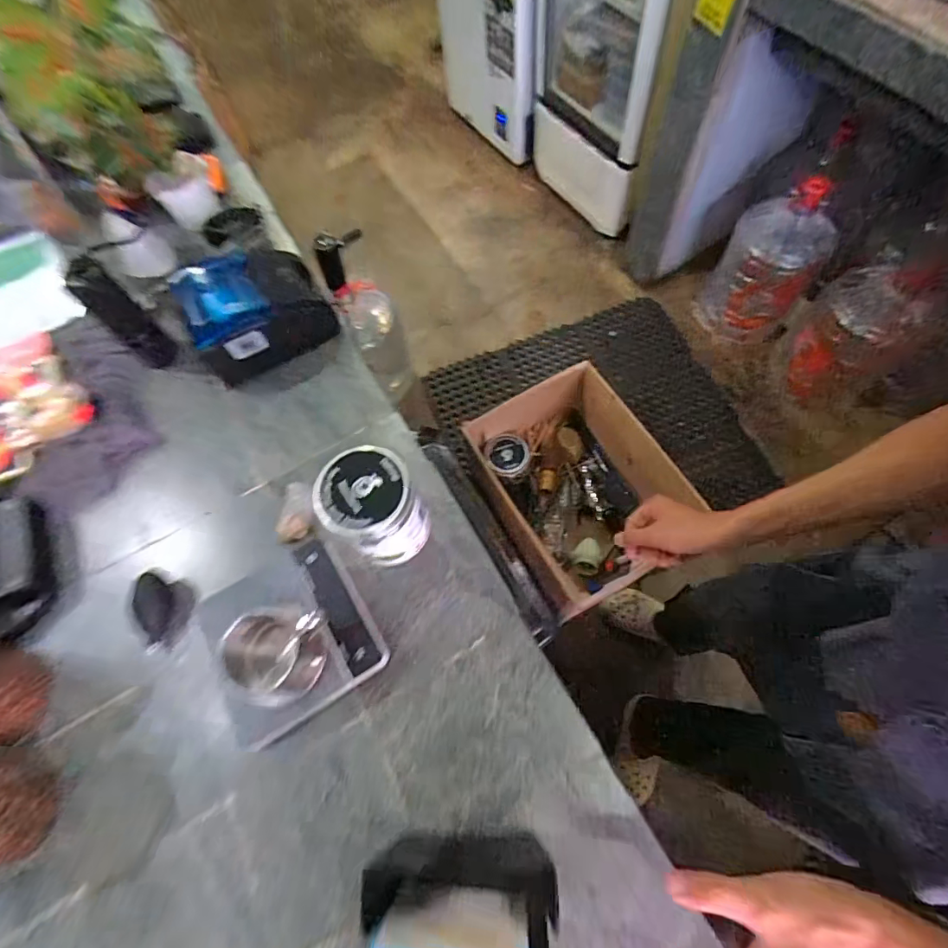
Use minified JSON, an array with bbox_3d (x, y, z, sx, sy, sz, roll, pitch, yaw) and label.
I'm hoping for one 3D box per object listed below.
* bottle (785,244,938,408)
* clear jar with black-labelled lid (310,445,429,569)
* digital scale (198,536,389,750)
[{"bbox_3d":[1.131,-0.389,1.487,0.284,0.489,0.273,38,75,17],"label":"bottle"},{"bbox_3d":[-0.099,0.040,0.504,0.087,0.130,0.084,-1,68,3],"label":"clear jar with black-labelled lid"},{"bbox_3d":[-0.198,0.170,0.508,0.161,0.022,0.164,-33,74,-3],"label":"digital scale"}]

